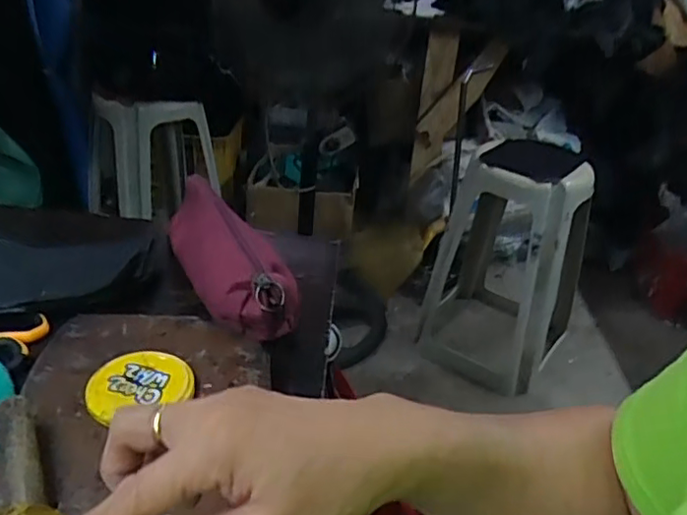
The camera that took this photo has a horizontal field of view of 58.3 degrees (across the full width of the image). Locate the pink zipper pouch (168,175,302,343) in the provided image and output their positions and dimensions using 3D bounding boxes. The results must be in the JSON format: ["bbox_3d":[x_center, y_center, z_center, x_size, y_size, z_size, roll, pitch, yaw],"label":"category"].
[{"bbox_3d":[-0.110,-0.006,0.574,0.068,0.062,0.212,-11,35,-28],"label":"pink zipper pouch"}]

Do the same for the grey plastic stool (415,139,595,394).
[{"bbox_3d":[0.452,-0.040,1.613,0.357,0.560,0.480,21,33,22],"label":"grey plastic stool"}]

